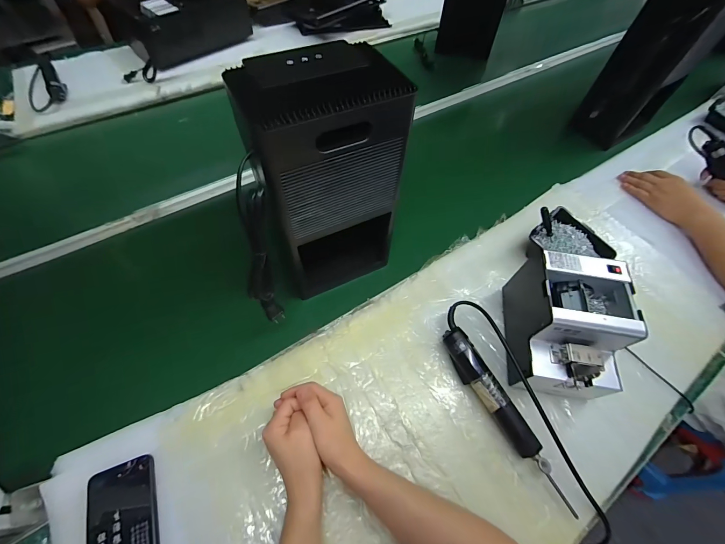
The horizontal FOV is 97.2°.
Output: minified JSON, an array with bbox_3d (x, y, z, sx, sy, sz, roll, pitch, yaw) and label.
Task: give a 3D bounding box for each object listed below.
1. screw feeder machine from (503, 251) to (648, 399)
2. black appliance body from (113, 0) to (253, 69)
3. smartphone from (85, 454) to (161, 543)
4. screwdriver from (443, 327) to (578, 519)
[{"bbox_3d":[0.317,0.085,0.495,0.143,0.152,0.180,12,58,5],"label":"screw feeder machine"},{"bbox_3d":[-0.571,-0.801,1.017,0.230,0.138,0.348,34,62,17],"label":"black appliance body"},{"bbox_3d":[-0.292,0.319,0.389,0.079,0.007,0.154,-18,60,-14],"label":"smartphone"},{"bbox_3d":[0.203,0.204,0.470,0.038,0.031,0.265,-21,61,-16],"label":"screwdriver"}]

